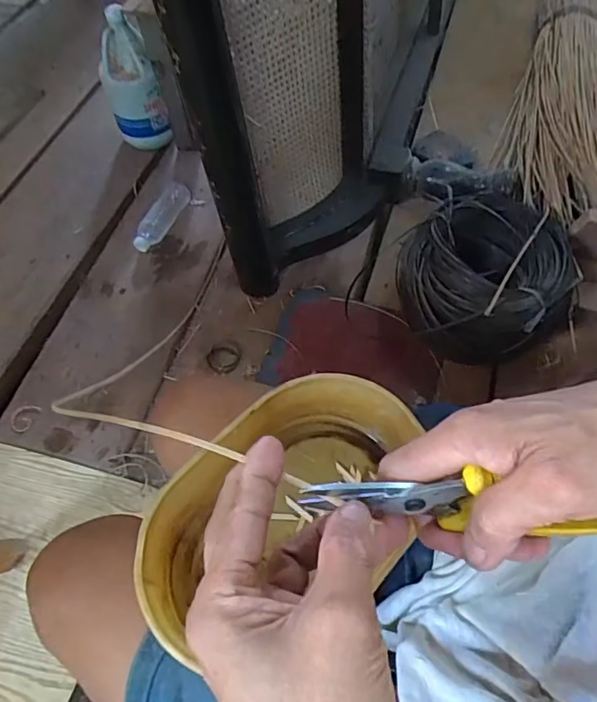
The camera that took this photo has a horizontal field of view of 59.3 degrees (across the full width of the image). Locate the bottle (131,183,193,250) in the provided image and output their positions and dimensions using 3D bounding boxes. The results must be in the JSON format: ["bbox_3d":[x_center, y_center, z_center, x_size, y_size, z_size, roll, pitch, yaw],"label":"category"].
[{"bbox_3d":[-0.292,-0.290,1.135,0.052,0.054,0.187,22,62,17],"label":"bottle"}]

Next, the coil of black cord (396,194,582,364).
[{"bbox_3d":[0.331,-0.130,0.929,0.271,0.145,0.281,-2,58,2],"label":"coil of black cord"}]

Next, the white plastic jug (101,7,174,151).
[{"bbox_3d":[-0.374,-0.592,1.180,0.117,0.282,0.159,-22,59,-10],"label":"white plastic jug"}]

